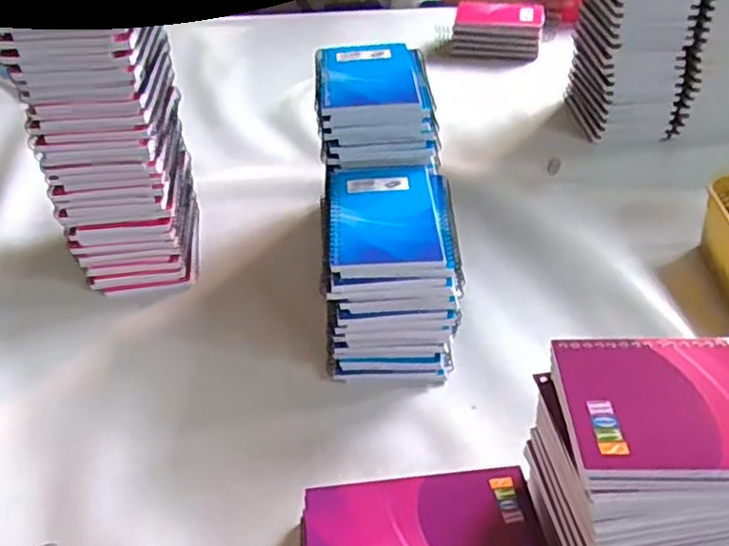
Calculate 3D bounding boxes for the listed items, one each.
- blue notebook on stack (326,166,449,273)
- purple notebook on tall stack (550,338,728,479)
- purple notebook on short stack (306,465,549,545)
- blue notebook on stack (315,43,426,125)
[{"bbox_3d":[0.014,-0.045,0.521,0.084,0.008,0.131,-2,38,0],"label":"blue notebook on stack"},{"bbox_3d":[0.164,0.063,0.332,0.130,0.012,0.080,0,38,3],"label":"purple notebook on tall stack"},{"bbox_3d":[0.034,0.147,0.373,0.129,0.005,0.081,-5,38,-4],"label":"purple notebook on short stack"},{"bbox_3d":[0.002,-0.168,0.592,0.085,0.022,0.127,-5,38,-3],"label":"blue notebook on stack"}]

